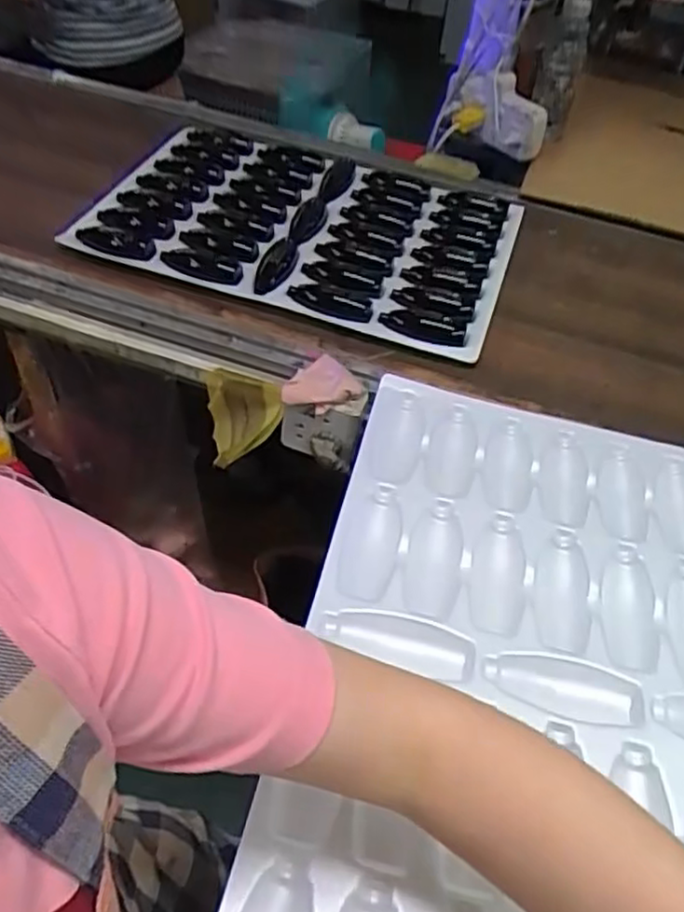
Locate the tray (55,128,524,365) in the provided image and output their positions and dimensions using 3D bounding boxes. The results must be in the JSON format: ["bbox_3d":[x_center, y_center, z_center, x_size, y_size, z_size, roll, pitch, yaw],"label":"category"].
[{"bbox_3d":[-0.053,-0.320,0.931,0.552,0.031,0.351,16,52,10],"label":"tray"}]

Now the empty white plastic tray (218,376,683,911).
[{"bbox_3d":[0.152,0.162,0.479,0.359,0.032,0.540,12,51,7],"label":"empty white plastic tray"}]

